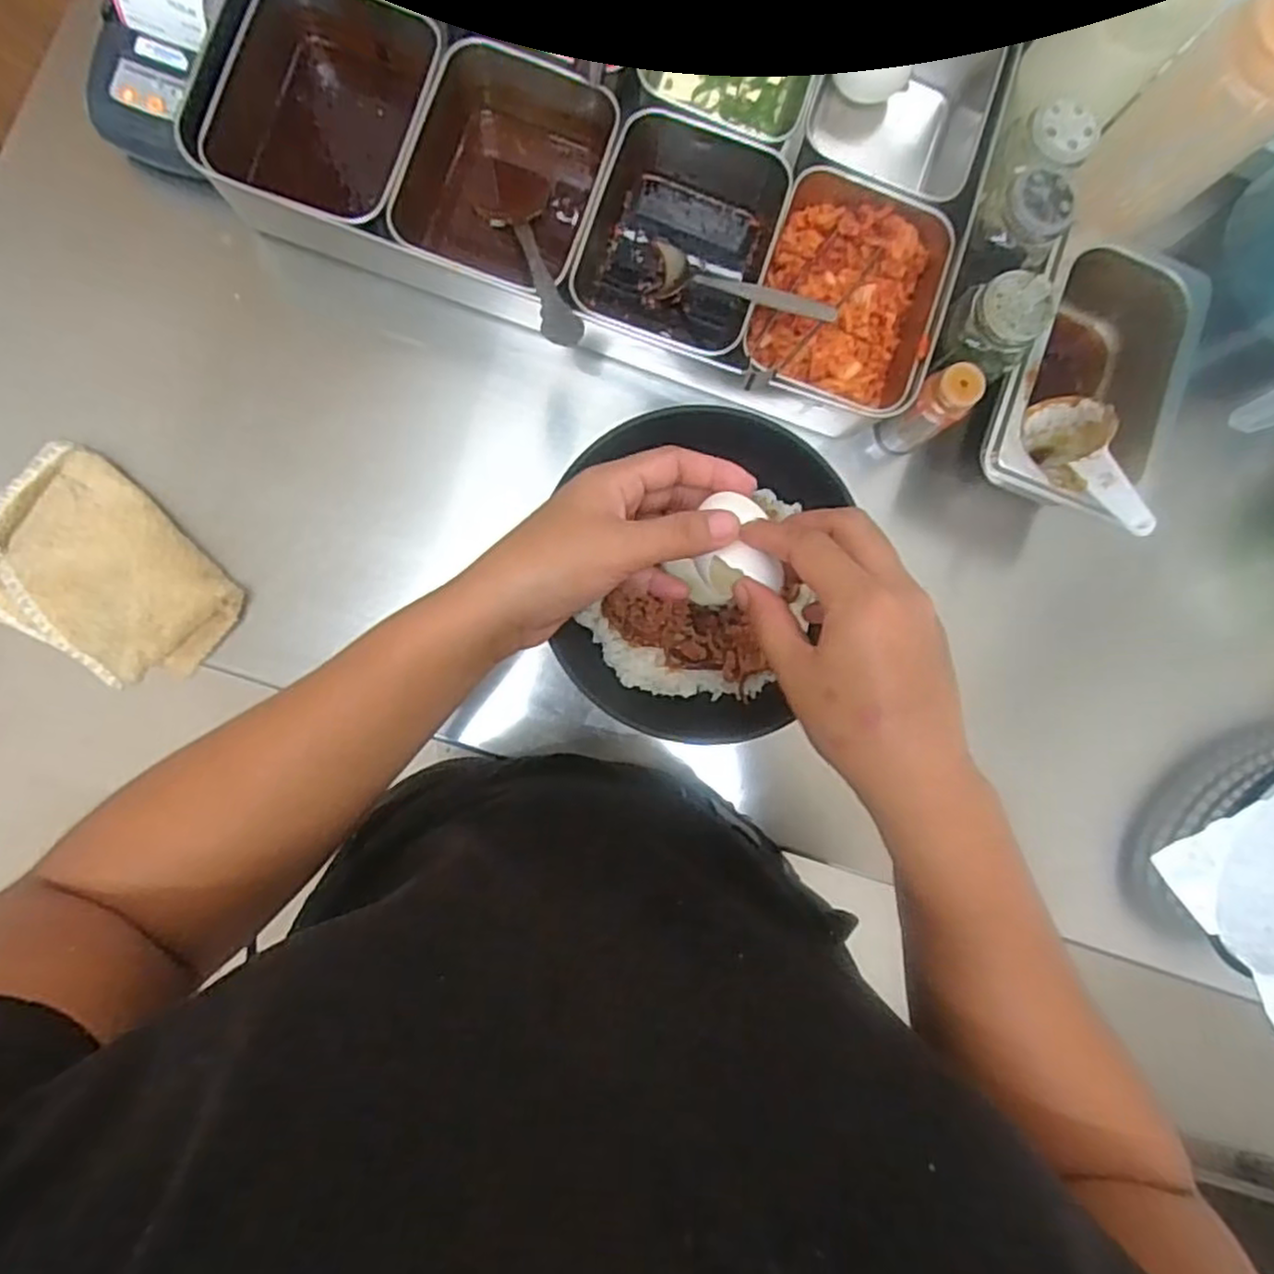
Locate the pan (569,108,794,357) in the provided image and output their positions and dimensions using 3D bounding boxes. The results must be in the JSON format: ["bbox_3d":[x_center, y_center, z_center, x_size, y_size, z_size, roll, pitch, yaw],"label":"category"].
[{"bbox_3d":[0.019,-0.233,0.457,0.098,0.079,0.139,14,84,-5],"label":"pan"}]

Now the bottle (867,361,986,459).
[{"bbox_3d":[0.173,-0.134,0.454,0.026,0.104,0.027,0,86,-6],"label":"bottle"}]

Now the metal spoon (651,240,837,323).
[{"bbox_3d":[0.055,-0.203,0.428,0.029,0.021,0.134,-47,53,-8],"label":"metal spoon"}]

